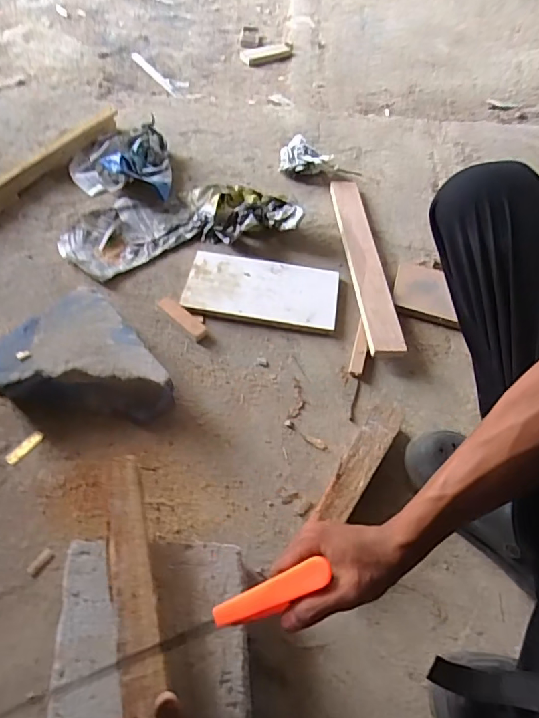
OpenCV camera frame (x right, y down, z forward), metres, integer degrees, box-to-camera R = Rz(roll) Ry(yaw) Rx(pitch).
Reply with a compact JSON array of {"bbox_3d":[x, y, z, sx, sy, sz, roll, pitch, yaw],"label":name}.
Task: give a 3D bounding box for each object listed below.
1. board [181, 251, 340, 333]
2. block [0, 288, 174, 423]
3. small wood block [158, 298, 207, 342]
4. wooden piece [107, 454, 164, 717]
[{"bbox_3d":[-0.012,-0.125,0.861,0.268,0.017,0.143,9,58,2],"label":"board"},{"bbox_3d":[-0.284,0.026,0.710,0.194,0.076,0.228,-34,66,-22],"label":"block"},{"bbox_3d":[-0.150,-0.070,0.814,0.102,0.020,0.026,38,63,18],"label":"small wood block"},{"bbox_3d":[-0.112,0.313,0.435,0.044,0.025,0.479,-12,57,-11],"label":"wooden piece"}]

